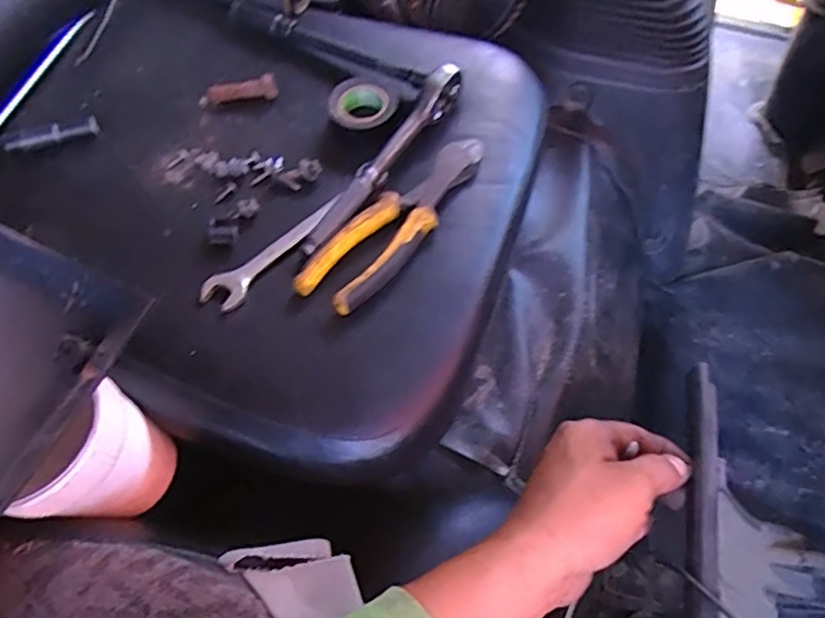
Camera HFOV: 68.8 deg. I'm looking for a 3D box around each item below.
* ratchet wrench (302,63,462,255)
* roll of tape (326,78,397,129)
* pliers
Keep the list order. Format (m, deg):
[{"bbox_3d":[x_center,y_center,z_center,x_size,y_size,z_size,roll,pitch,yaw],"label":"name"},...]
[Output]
[{"bbox_3d":[-0.019,-0.116,0.450,0.019,0.032,0.190,30,64,15],"label":"ratchet wrench"},{"bbox_3d":[-0.040,-0.163,0.482,0.053,0.017,0.043,-1,61,-2],"label":"roll of tape"},{"bbox_3d":[-0.010,-0.066,0.432,0.051,0.018,0.172,32,65,16],"label":"pliers"}]

